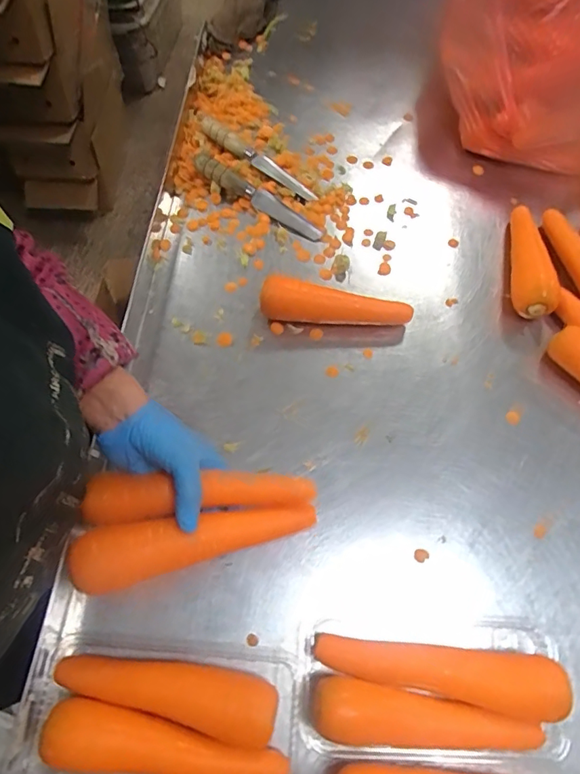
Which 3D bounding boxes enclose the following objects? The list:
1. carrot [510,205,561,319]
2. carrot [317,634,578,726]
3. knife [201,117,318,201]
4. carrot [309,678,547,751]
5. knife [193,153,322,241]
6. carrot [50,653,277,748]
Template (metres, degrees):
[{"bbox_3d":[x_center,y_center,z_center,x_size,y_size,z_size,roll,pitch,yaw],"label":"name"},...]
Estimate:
[{"bbox_3d":[0.312,-0.169,0.629,0.054,0.045,0.176,10,66,3],"label":"carrot"},{"bbox_3d":[0.129,0.250,0.431,0.209,0.049,0.045,9,66,3],"label":"carrot"},{"bbox_3d":[-0.046,-0.323,0.691,0.204,0.016,0.029,36,70,14],"label":"knife"},{"bbox_3d":[0.113,0.288,0.416,0.189,0.042,0.049,11,66,3],"label":"carrot"},{"bbox_3d":[-0.042,-0.259,0.658,0.198,0.033,0.033,34,69,13],"label":"knife"},{"bbox_3d":[-0.106,0.257,0.420,0.186,0.039,0.045,13,66,5],"label":"carrot"}]

